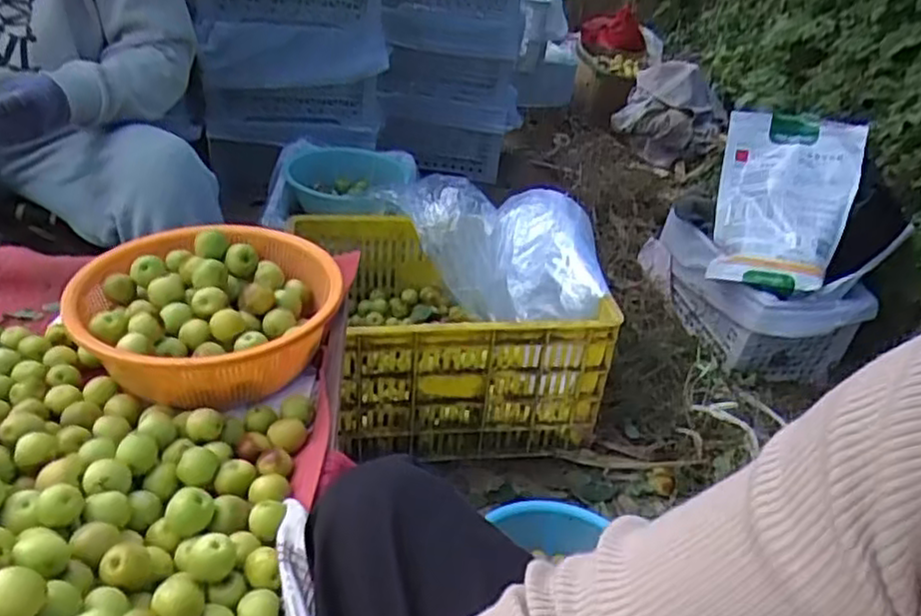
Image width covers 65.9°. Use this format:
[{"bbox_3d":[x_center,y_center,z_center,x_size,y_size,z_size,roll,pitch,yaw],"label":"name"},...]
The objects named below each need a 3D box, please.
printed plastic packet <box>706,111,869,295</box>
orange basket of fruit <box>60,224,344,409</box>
[{"bbox_3d":[0.657,-0.225,1.444,0.253,0.080,0.389,12,77,19],"label":"printed plastic packet"},{"bbox_3d":[-0.265,0.006,0.759,0.256,0.082,0.251,0,34,-12],"label":"orange basket of fruit"}]

